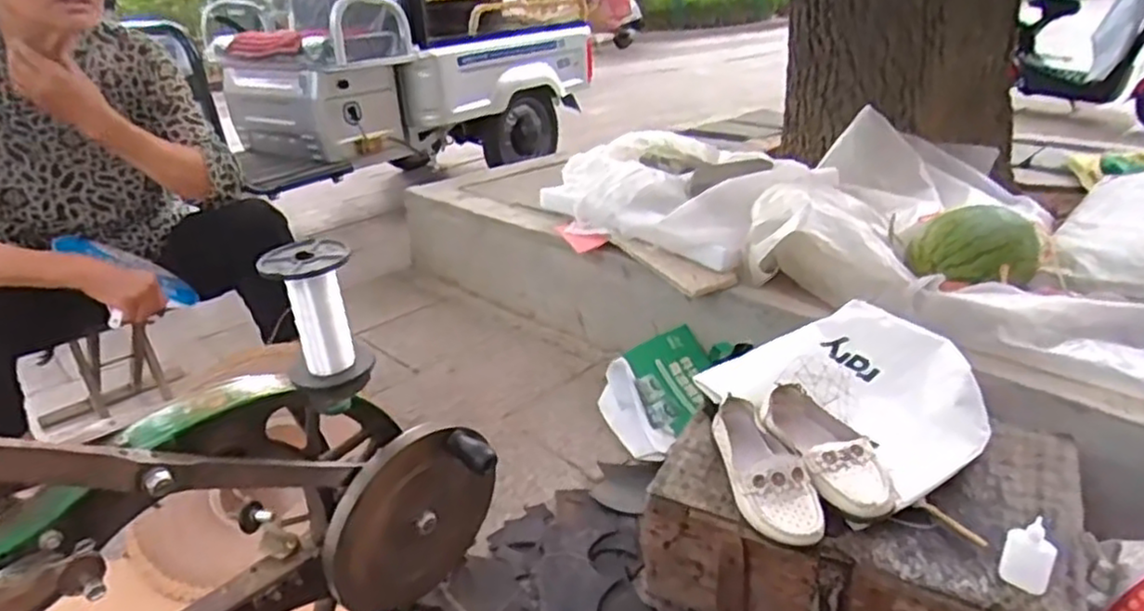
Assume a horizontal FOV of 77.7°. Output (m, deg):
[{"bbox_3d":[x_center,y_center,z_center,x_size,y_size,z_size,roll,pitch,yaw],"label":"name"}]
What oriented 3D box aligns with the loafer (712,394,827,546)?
[{"bbox_3d":[0.249,0.218,0.923,0.084,0.077,0.217,-3,26,-7],"label":"loafer"}]

